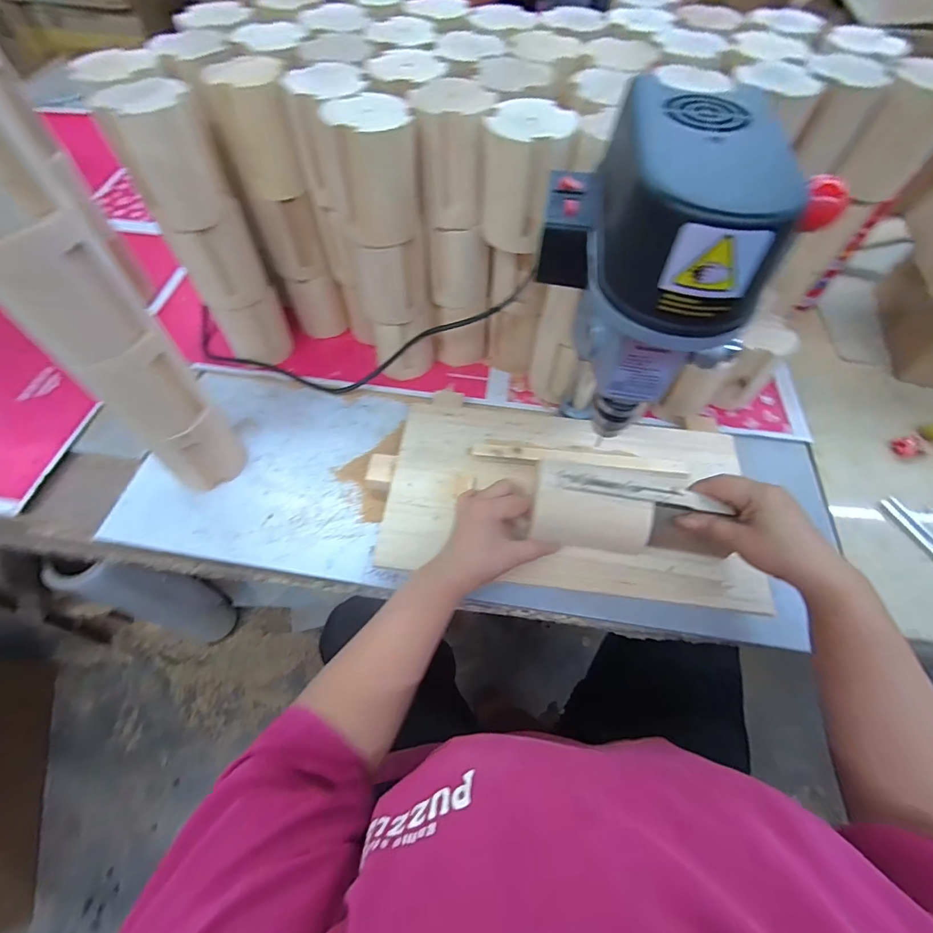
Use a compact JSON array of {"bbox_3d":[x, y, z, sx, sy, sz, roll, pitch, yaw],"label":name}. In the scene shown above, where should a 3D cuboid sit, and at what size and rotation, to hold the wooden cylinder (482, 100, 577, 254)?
[{"bbox_3d":[0.055,-0.268,0.417,0.077,0.100,0.075,15,60,8],"label":"wooden cylinder"}]

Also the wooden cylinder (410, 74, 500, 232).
[{"bbox_3d":[-0.011,-0.307,0.442,0.072,0.100,0.079,5,59,2],"label":"wooden cylinder"}]

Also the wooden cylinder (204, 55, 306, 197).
[{"bbox_3d":[-0.212,-0.348,0.462,0.070,0.100,0.072,-11,60,-8],"label":"wooden cylinder"}]

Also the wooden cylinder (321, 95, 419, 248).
[{"bbox_3d":[-0.087,-0.276,0.419,0.075,0.100,0.072,-17,61,-11],"label":"wooden cylinder"}]

